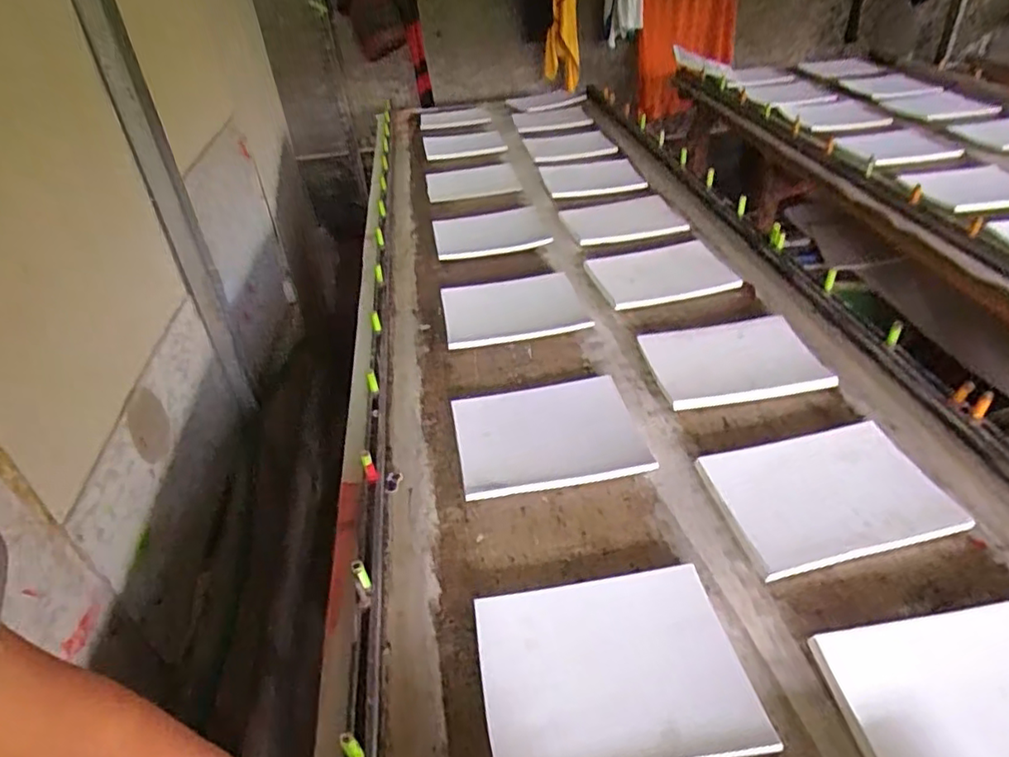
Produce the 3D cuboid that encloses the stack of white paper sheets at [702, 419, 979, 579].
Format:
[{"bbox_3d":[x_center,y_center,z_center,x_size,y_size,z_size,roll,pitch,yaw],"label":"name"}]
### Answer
[{"bbox_3d":[0.412,0.146,0.799,0.262,0.017,0.195,-12,38,-5],"label":"stack of white paper sheets"}]

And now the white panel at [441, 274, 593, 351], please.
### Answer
[{"bbox_3d":[0.014,-0.146,1.226,0.268,0.017,0.236,-10,38,-3],"label":"white panel"}]

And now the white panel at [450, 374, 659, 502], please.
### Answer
[{"bbox_3d":[0.063,0.082,0.937,0.267,0.022,0.218,-11,38,-4],"label":"white panel"}]

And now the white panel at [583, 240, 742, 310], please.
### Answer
[{"bbox_3d":[0.314,-0.221,1.271,0.255,0.023,0.216,-14,38,-7],"label":"white panel"}]

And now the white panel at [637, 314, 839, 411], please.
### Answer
[{"bbox_3d":[0.375,-0.030,1.027,0.262,0.027,0.201,-11,38,-4],"label":"white panel"}]

